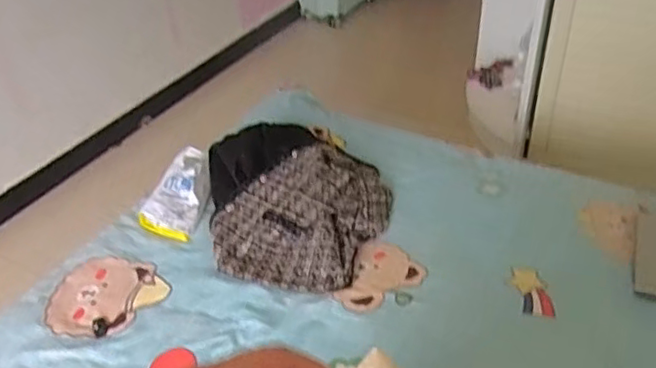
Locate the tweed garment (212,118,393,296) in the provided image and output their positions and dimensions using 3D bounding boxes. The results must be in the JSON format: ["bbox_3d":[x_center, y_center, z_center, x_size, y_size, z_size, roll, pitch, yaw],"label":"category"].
[{"bbox_3d":[-0.060,0.016,1.358,0.383,0.084,0.510,-6,38,-4],"label":"tweed garment"}]

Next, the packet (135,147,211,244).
[{"bbox_3d":[-0.330,0.012,1.372,0.144,0.063,0.217,6,39,12],"label":"packet"}]

